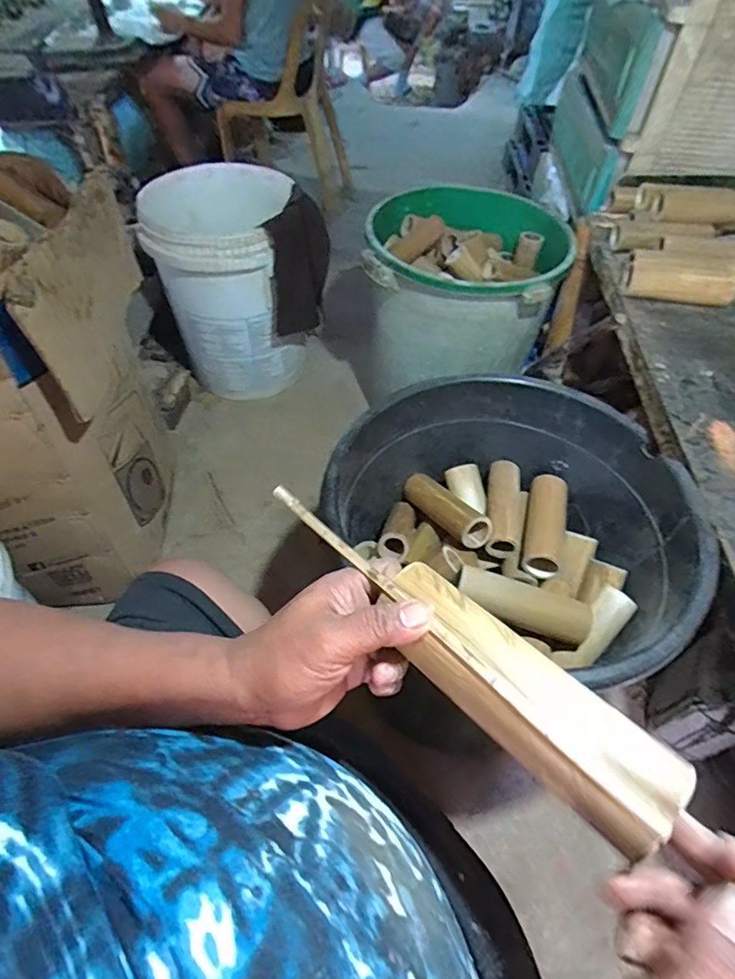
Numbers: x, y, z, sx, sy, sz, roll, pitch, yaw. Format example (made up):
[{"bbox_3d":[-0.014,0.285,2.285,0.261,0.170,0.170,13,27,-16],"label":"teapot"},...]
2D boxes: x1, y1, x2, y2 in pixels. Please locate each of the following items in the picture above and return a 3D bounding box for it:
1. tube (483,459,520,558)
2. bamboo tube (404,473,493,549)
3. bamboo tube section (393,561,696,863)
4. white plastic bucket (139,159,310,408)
[{"bbox_3d":[0.223,0.023,0.866,0.051,0.039,0.181,11,52,5],"label":"tube"},{"bbox_3d":[0.124,0.032,0.860,0.063,0.049,0.175,-24,37,-22],"label":"bamboo tube"},{"bbox_3d":[0.080,0.110,0.291,0.050,0.035,0.171,-34,57,-27],"label":"bamboo tube section"},{"bbox_3d":[-0.378,-0.519,1.440,0.379,0.497,0.291,3,51,-2],"label":"white plastic bucket"}]

